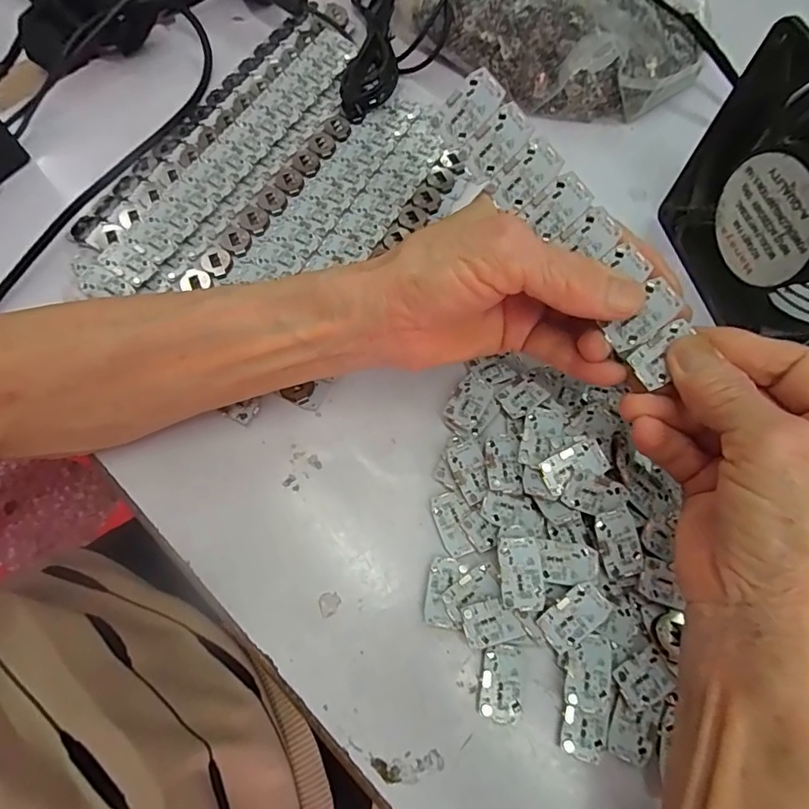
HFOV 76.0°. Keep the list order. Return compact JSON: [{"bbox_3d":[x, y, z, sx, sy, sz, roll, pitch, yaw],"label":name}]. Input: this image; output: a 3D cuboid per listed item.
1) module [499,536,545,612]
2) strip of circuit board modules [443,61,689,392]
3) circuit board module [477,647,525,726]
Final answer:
[{"bbox_3d":[0.050,0.073,0.223,0.017,0.004,0.030,-6,73,9],"label":"module"},{"bbox_3d":[0.066,-0.071,0.209,0.028,0.007,0.138,-39,88,19],"label":"strip of circuit board modules"},{"bbox_3d":[0.042,0.119,0.221,0.018,0.005,0.028,9,68,3],"label":"circuit board module"}]

